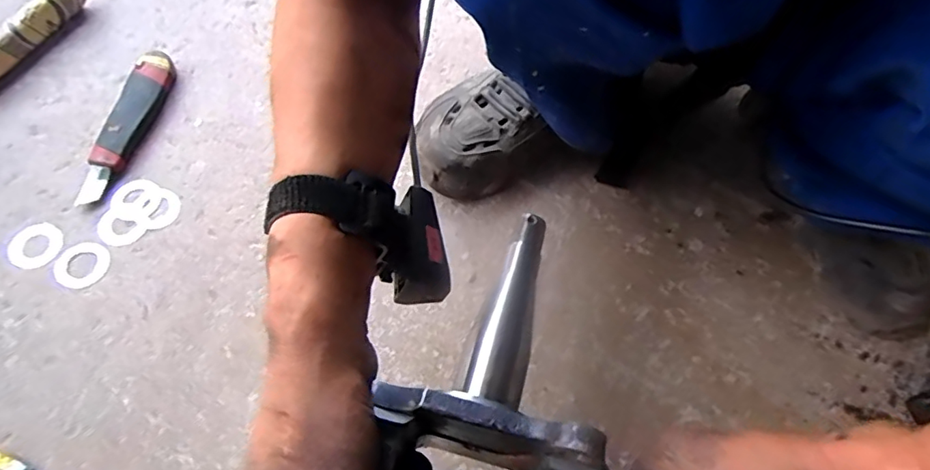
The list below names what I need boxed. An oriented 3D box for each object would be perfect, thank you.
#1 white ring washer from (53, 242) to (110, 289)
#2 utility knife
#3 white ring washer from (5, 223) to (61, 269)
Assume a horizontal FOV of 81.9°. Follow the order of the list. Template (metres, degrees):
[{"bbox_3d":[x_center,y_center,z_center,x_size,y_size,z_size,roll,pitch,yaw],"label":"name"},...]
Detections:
[{"bbox_3d":[-0.327,0.025,0.457,0.039,0.005,0.042,6,60,-10],"label":"white ring washer"},{"bbox_3d":[-0.327,-0.108,0.516,0.041,0.018,0.174,10,63,1],"label":"utility knife"},{"bbox_3d":[-0.371,0.008,0.461,0.035,0.005,0.042,24,64,8],"label":"white ring washer"}]

